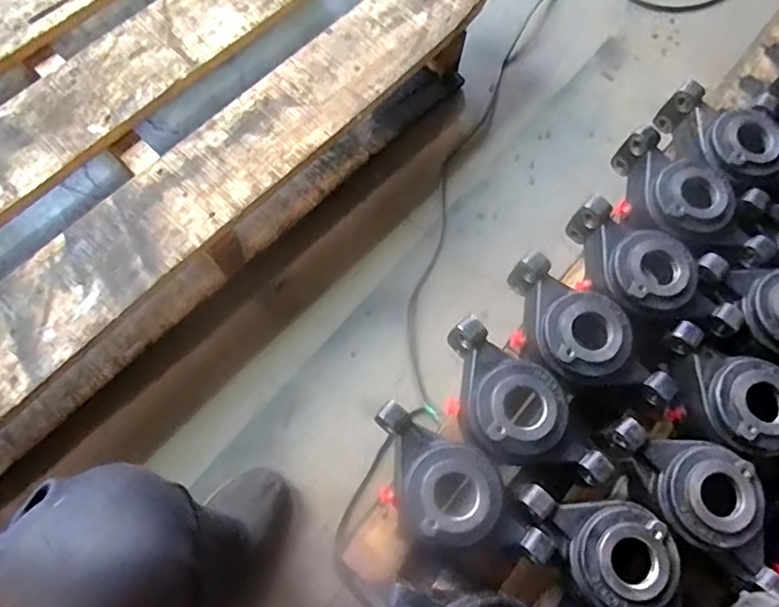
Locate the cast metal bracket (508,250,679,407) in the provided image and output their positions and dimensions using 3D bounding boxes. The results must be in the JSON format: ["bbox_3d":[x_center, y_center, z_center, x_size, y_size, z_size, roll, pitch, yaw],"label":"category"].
[{"bbox_3d":[0.226,0.045,0.679,0.224,0.068,0.110,36,74,8],"label":"cast metal bracket"}]

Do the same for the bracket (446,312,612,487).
[{"bbox_3d":[0.141,0.126,0.648,0.228,0.063,0.112,39,74,9],"label":"bracket"}]

